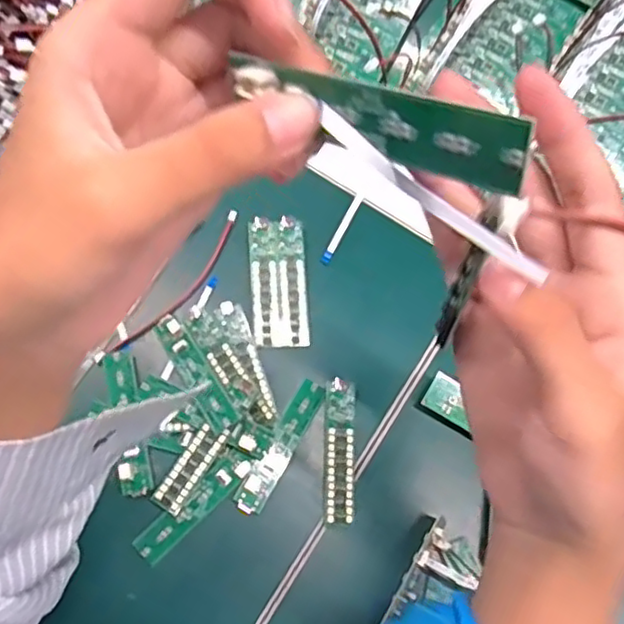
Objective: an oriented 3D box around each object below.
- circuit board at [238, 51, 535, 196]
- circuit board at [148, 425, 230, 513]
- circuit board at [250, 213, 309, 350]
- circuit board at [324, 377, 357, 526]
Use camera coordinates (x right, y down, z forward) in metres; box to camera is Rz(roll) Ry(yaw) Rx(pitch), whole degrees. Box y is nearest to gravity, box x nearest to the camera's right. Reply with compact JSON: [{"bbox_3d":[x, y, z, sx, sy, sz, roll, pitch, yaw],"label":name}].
[{"bbox_3d":[0.013,-0.044,0.147,0.073,0.018,0.007,29,47,25],"label":"circuit board"},{"bbox_3d":[-0.070,0.088,0.365,0.017,0.009,0.054,32,71,8],"label":"circuit board"},{"bbox_3d":[-0.021,-0.020,0.412,0.035,0.006,0.085,-3,71,-5],"label":"circuit board"},{"bbox_3d":[0.017,0.082,0.379,0.017,0.008,0.082,3,70,-3],"label":"circuit board"}]

